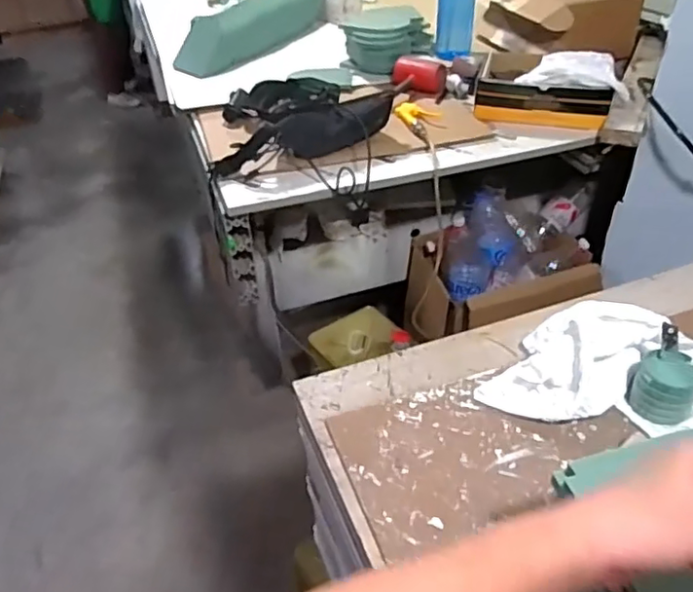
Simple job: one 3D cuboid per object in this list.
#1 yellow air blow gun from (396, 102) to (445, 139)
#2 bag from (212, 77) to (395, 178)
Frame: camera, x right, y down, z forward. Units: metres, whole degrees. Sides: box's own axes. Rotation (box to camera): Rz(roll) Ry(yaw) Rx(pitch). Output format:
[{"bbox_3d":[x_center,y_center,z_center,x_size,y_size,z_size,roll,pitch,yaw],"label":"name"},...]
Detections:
[{"bbox_3d":[0.178,-0.417,1.424,0.096,0.025,0.170,-15,40,-14],"label":"yellow air blow gun"},{"bbox_3d":[-0.101,-0.416,1.382,0.393,0.071,0.386,-4,39,-2],"label":"bag"}]

